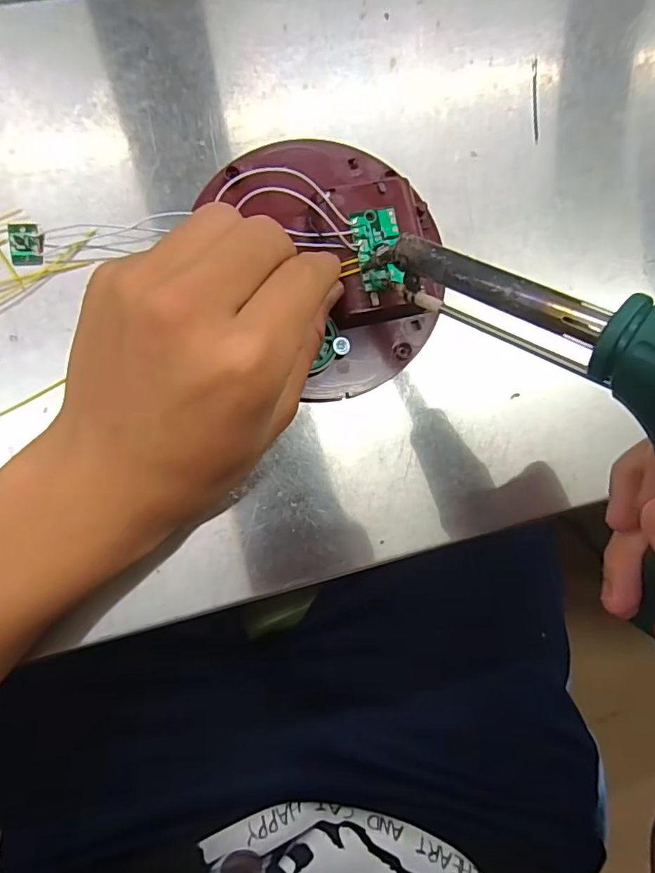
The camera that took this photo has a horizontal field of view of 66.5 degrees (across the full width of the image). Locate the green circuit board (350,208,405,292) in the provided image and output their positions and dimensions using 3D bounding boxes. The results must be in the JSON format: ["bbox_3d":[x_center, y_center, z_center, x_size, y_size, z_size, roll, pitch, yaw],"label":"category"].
[{"bbox_3d":[0.023,-0.082,0.218,0.020,0.004,0.035,-10,86,-8],"label":"green circuit board"}]

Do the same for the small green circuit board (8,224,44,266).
[{"bbox_3d":[-0.133,-0.085,0.220,0.014,0.005,0.017,-1,85,-8],"label":"small green circuit board"}]

